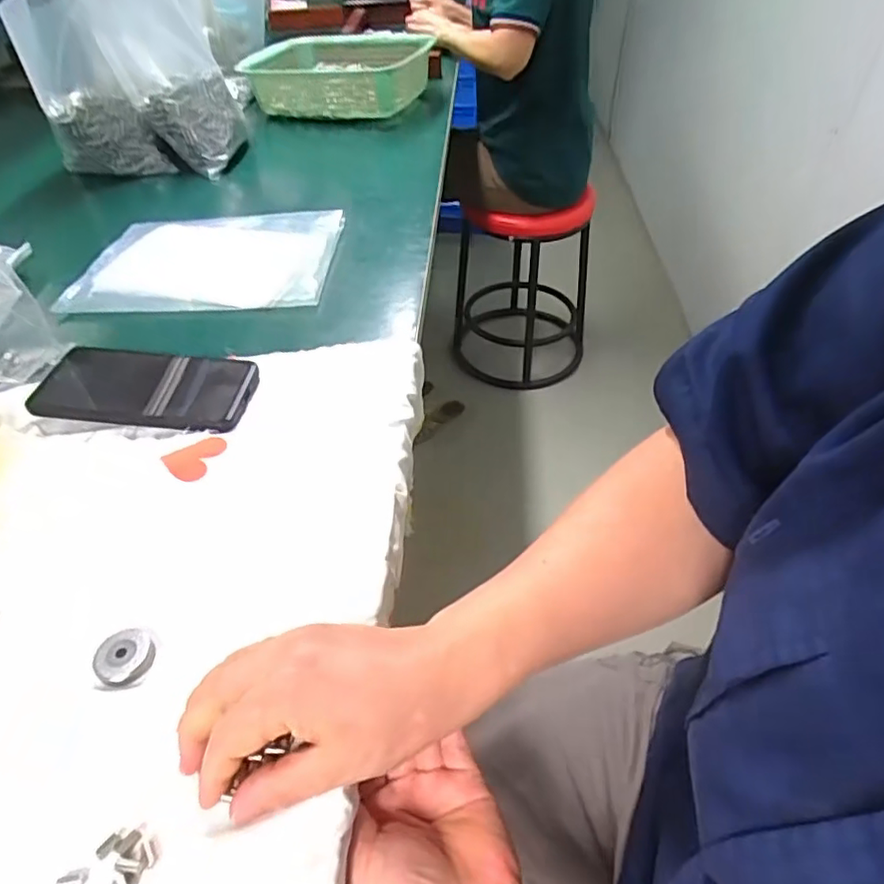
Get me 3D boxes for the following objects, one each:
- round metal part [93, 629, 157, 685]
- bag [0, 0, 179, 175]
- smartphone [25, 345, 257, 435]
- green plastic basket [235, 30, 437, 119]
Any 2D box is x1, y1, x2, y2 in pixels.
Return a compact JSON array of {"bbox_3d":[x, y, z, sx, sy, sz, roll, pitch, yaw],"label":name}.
[{"bbox_3d":[-0.171,0.115,0.326,0.028,0.006,0.030,0,45,0],"label":"round metal part"},{"bbox_3d":[-0.441,-0.444,0.754,0.121,0.208,0.049,-13,46,-12],"label":"bag"},{"bbox_3d":[-0.232,-0.044,0.475,0.159,0.014,0.081,4,45,5],"label":"smartphone"},{"bbox_3d":[-0.165,-0.593,0.982,0.260,0.082,0.223,9,45,10],"label":"green plastic basket"}]

